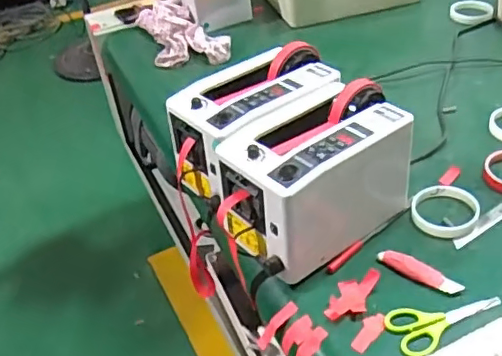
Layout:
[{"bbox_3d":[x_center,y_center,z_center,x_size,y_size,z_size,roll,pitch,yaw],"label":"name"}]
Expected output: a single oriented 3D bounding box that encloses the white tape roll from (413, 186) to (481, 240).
[{"bbox_3d":[0.254,0.042,0.762,0.083,0.014,0.086,-5,40,4],"label":"white tape roll"}]

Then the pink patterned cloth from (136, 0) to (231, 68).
[{"bbox_3d":[-0.151,-0.320,1.247,0.156,0.047,0.298,-17,41,-11],"label":"pink patterned cloth"}]

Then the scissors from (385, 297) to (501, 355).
[{"bbox_3d":[0.205,0.148,0.642,0.123,0.005,0.063,-26,43,-20],"label":"scissors"}]

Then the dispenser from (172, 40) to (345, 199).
[{"bbox_3d":[0.013,-0.074,0.829,0.237,0.143,0.160,-28,44,-23],"label":"dispenser"}]

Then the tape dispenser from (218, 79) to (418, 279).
[{"bbox_3d":[0.082,-0.002,0.737,0.246,0.150,0.141,-32,45,-26],"label":"tape dispenser"}]

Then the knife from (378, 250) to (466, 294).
[{"bbox_3d":[0.198,0.110,0.690,0.101,0.007,0.027,28,51,35],"label":"knife"}]

